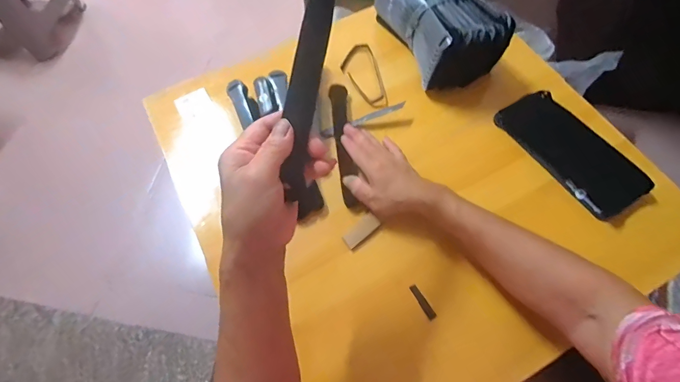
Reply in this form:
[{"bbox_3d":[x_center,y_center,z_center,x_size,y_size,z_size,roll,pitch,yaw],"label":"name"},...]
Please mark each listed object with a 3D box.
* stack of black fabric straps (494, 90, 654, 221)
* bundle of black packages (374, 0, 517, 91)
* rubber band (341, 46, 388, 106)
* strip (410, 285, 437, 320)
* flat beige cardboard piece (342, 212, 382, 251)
[{"bbox_3d":[0.320,-0.057,0.537,0.088,0.019,0.199,-32,67,-14],"label":"stack of black fabric straps"},{"bbox_3d":[0.155,-0.269,0.595,0.126,0.087,0.209,-19,64,-9],"label":"bundle of black packages"},{"bbox_3d":[0.035,-0.186,0.615,0.056,0.013,0.128,-11,63,-4],"label":"rubber band"},{"bbox_3d":[0.098,0.131,0.456,0.010,0.004,0.043,-27,66,-12],"label":"strip"},{"bbox_3d":[0.028,0.051,0.497,0.051,0.004,0.023,-39,69,-17],"label":"flat beige cardboard piece"}]

